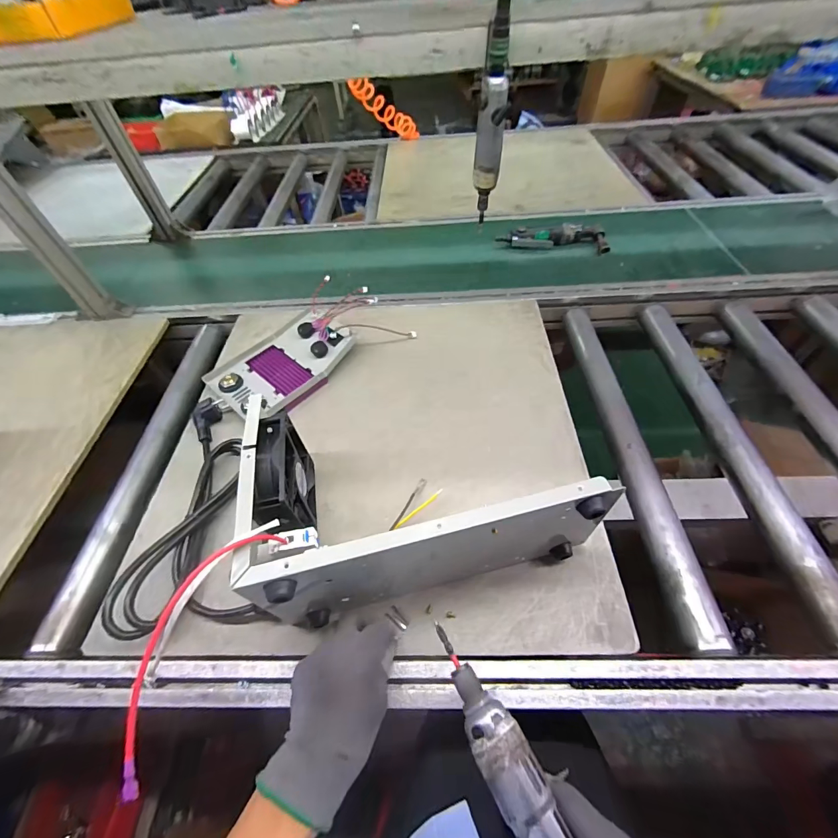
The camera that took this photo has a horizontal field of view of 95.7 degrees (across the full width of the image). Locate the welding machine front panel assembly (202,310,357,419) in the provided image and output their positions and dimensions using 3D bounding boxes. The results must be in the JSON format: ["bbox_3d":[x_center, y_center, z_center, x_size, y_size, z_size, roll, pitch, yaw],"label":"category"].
[{"bbox_3d":[-0.233,-0.093,0.649,0.169,0.047,0.229,34,61,26],"label":"welding machine front panel assembly"}]

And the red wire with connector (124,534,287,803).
[{"bbox_3d":[-0.176,0.165,0.291,0.013,0.067,0.189,1,49,33],"label":"red wire with connector"}]

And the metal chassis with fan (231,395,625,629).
[{"bbox_3d":[-0.006,0.070,0.437,0.344,0.160,0.221,-13,53,-6],"label":"metal chassis with fan"}]

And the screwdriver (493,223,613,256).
[{"bbox_3d":[0.300,-0.402,0.858,0.240,0.039,0.071,1,53,4],"label":"screwdriver"}]

